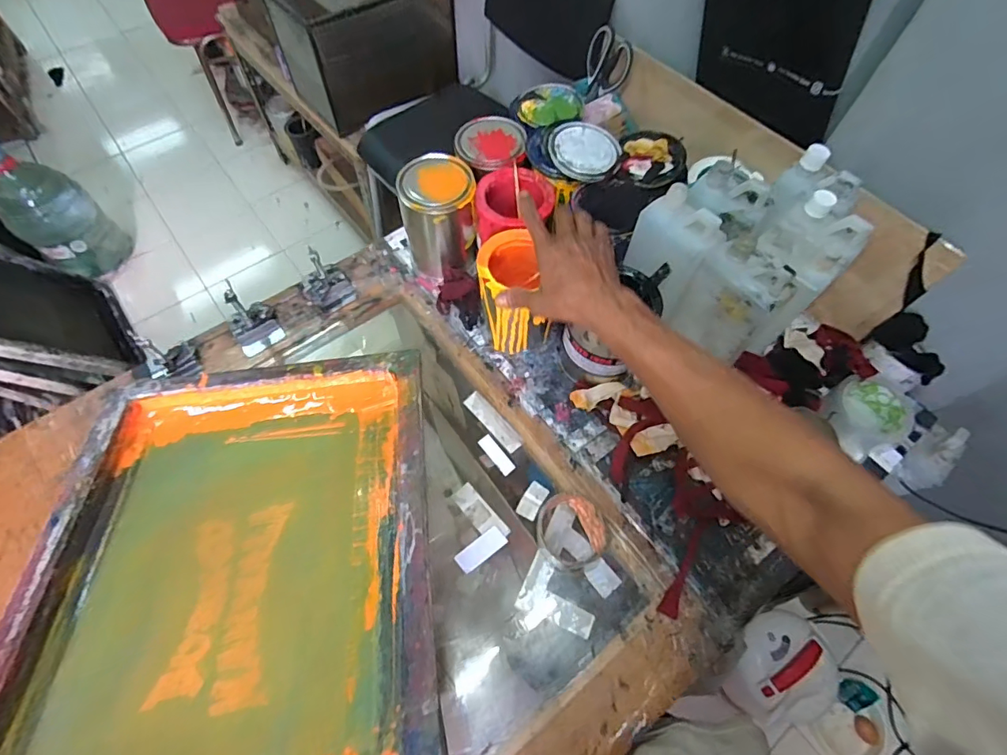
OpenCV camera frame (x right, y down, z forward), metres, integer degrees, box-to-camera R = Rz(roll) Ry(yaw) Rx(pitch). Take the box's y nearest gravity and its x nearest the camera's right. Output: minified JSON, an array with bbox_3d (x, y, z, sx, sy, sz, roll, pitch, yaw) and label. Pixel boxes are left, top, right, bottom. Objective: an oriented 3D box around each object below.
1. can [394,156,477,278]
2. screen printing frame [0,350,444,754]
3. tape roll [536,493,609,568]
[{"bbox_3d":[-0.095,-0.235,0.737,0.105,0.146,0.109,-11,63,-7],"label":"can"},{"bbox_3d":[-0.278,0.185,0.518,0.390,0.038,0.487,-7,50,-6],"label":"screen printing frame"},{"bbox_3d":[0.082,0.184,0.592,0.079,0.037,0.086,-29,67,-15],"label":"tape roll"}]

